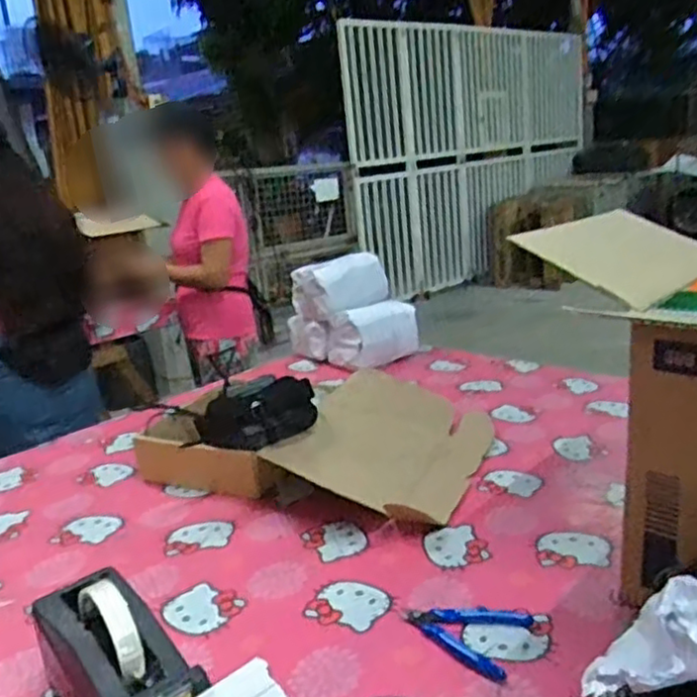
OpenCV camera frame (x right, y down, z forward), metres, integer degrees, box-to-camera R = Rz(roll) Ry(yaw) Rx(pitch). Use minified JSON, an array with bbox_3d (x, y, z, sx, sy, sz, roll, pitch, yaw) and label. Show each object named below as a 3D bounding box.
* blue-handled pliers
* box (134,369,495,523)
[{"bbox_3d":[0.126,0.266,0.664,0.093,0.010,0.114,-17,22,-36],"label":"blue-handled pliers"},{"bbox_3d":[-0.046,0.127,1.051,0.473,0.074,0.351,3,19,22],"label":"box"}]

